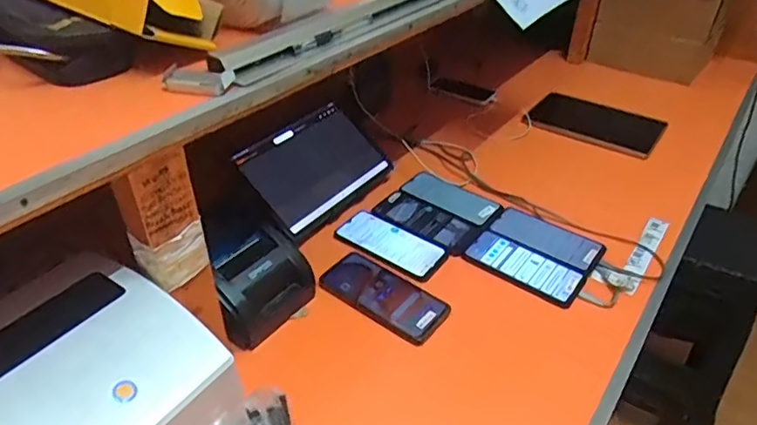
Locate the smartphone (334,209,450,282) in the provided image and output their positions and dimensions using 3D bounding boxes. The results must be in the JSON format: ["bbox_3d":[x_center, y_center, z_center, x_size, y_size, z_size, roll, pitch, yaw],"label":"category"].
[{"bbox_3d":[0.018,0.047,0.821,0.157,0.014,0.080,28,49,27],"label":"smartphone"}]

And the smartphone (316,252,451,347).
[{"bbox_3d":[0.009,0.109,0.743,0.168,0.012,0.084,27,45,26],"label":"smartphone"}]

